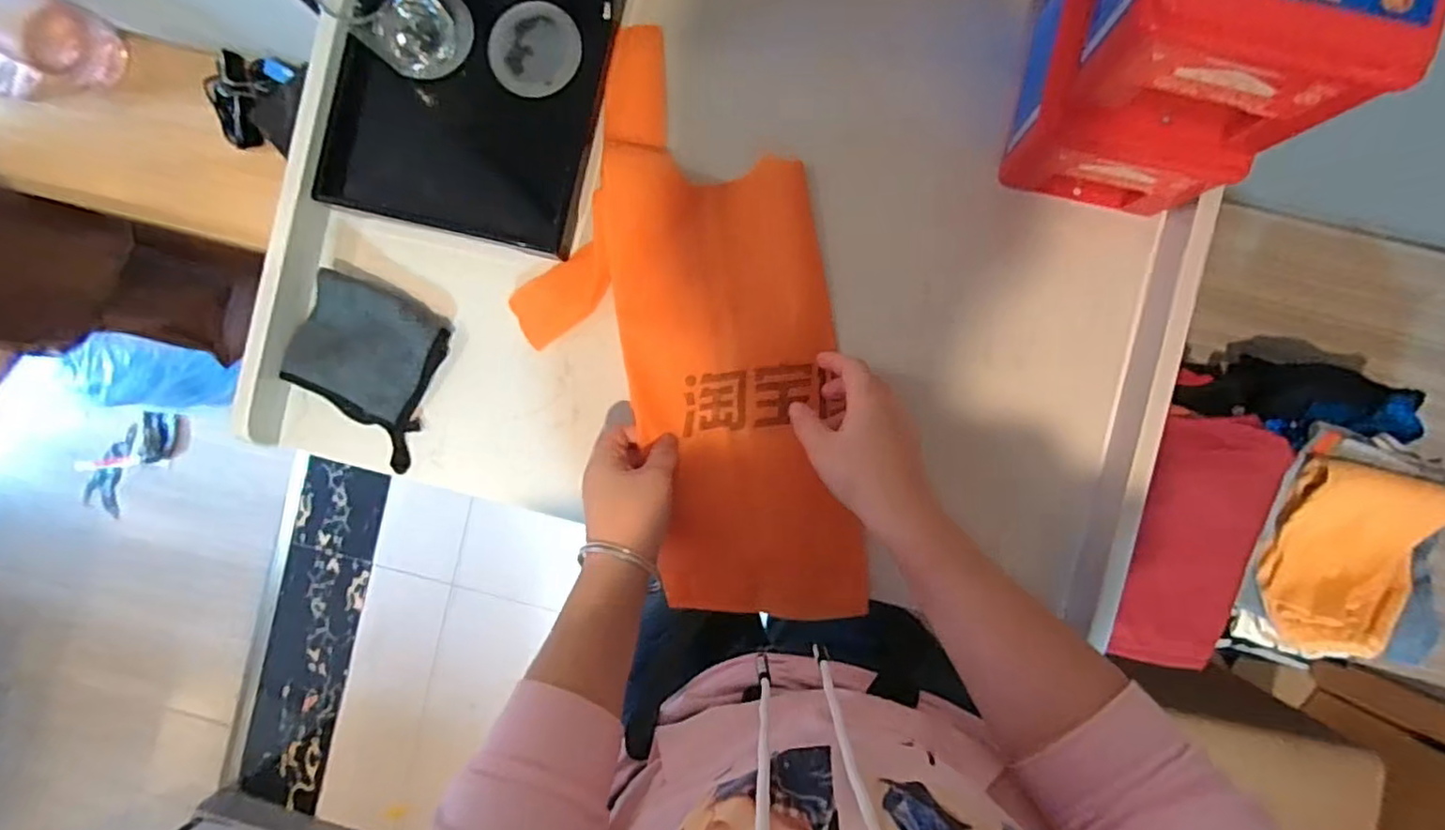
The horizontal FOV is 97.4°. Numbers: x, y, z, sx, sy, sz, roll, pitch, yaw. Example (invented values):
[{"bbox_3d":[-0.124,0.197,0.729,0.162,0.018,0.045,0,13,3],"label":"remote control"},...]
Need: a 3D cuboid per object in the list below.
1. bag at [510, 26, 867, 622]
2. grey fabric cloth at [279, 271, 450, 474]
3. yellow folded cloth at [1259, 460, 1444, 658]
[{"bbox_3d":[-0.028,-0.071,0.518,0.239,0.037,0.488,-16,85,4],"label":"bag"},{"bbox_3d":[-0.315,-0.045,0.562,0.138,0.027,0.128,31,92,4],"label":"grey fabric cloth"},{"bbox_3d":[0.650,0.152,0.655,0.130,0.046,0.199,12,91,4],"label":"yellow folded cloth"}]

